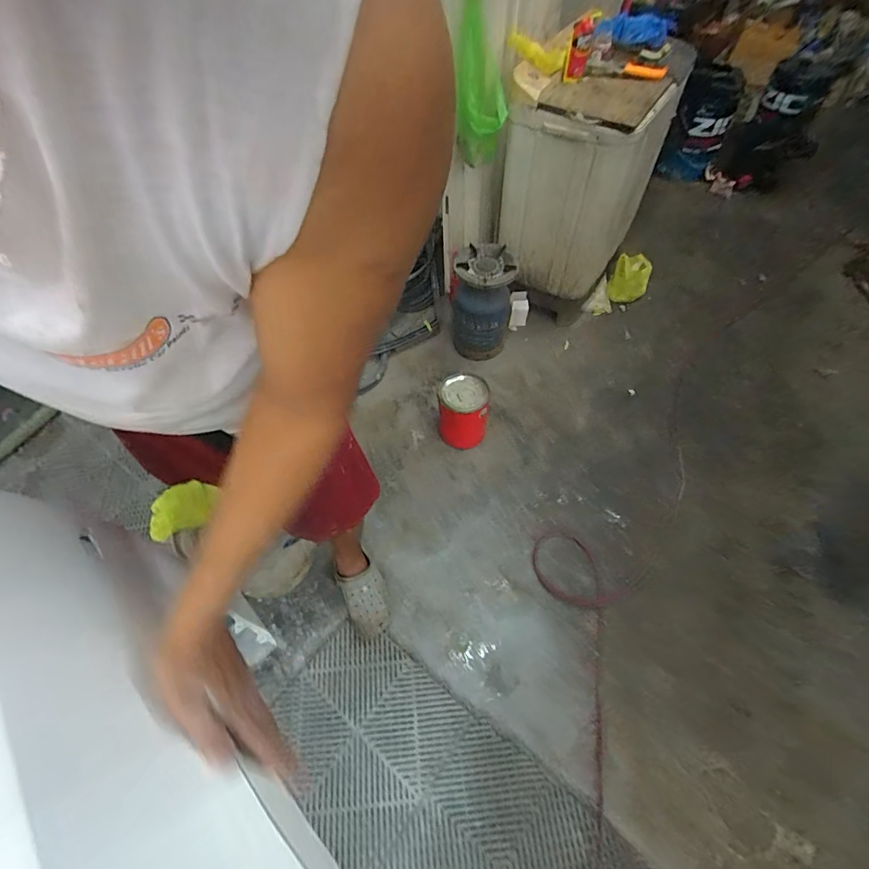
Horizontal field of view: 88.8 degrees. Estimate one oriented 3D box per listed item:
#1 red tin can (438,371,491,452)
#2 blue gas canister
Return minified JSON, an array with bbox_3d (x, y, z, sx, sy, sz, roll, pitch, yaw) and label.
[{"bbox_3d":[0.095,-0.082,1.481,0.164,0.248,0.153,0,55,1],"label":"red tin can"},{"bbox_3d":[0.162,-0.467,1.620,0.223,0.377,0.207,3,56,5],"label":"blue gas canister"}]

